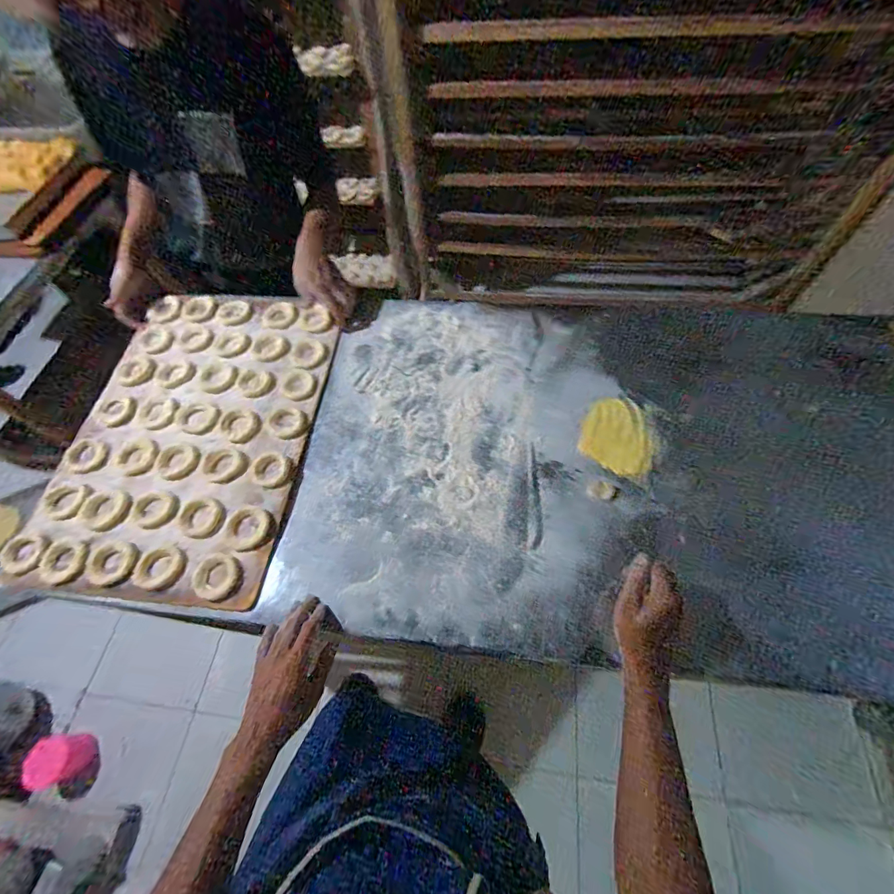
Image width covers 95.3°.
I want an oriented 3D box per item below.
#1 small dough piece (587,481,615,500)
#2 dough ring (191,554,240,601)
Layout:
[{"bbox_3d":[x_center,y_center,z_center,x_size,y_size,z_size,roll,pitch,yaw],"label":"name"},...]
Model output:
[{"bbox_3d":[0.227,0.065,0.603,0.035,0.011,0.028,17,65,12],"label":"small dough piece"},{"bbox_3d":[-0.325,0.181,0.573,0.064,0.009,0.060,26,67,16],"label":"dough ring"}]

